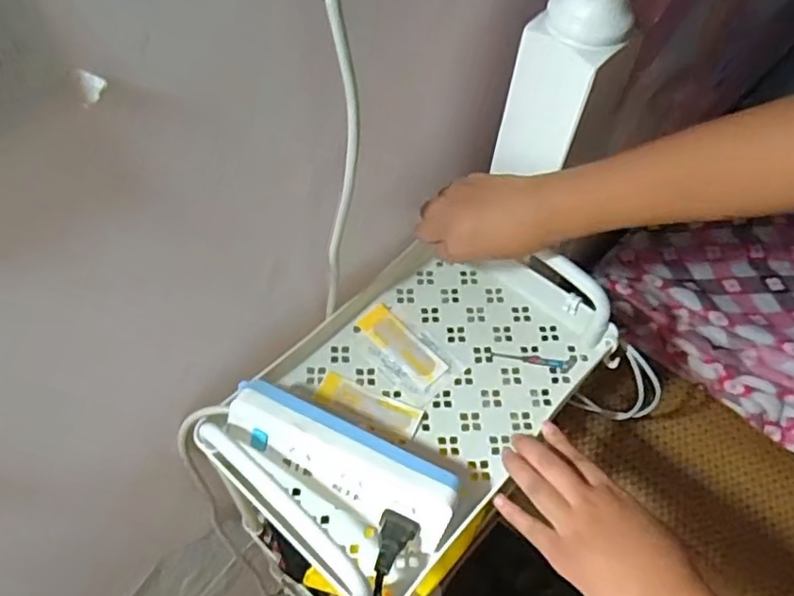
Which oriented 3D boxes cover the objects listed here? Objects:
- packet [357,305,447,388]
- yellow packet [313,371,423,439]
[{"bbox_3d":[0.004,0.042,0.556,0.031,0.004,0.090,-38,64,-25],"label":"packet"},{"bbox_3d":[-0.024,0.089,0.522,0.089,0.006,0.029,20,57,12],"label":"yellow packet"}]

